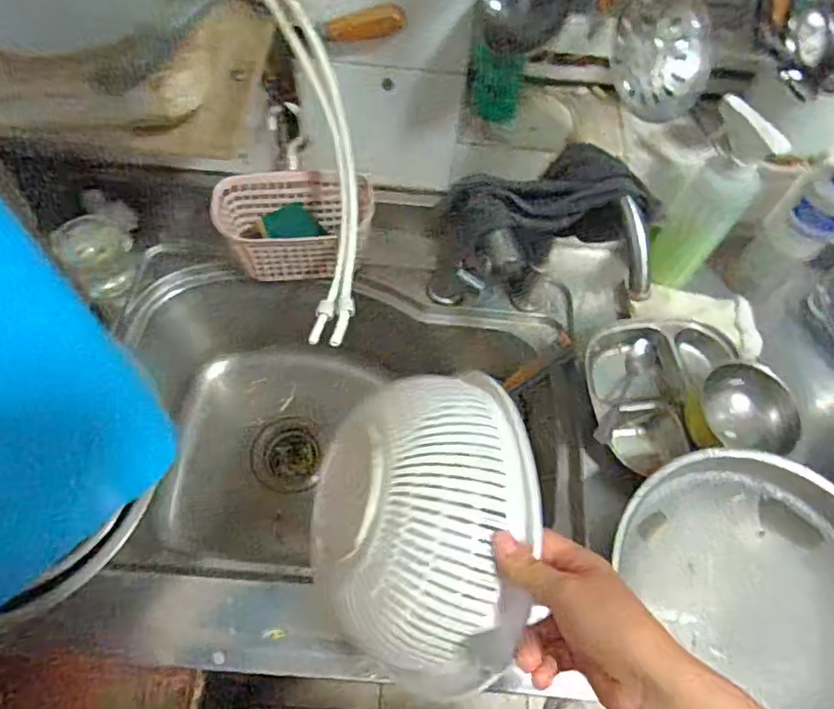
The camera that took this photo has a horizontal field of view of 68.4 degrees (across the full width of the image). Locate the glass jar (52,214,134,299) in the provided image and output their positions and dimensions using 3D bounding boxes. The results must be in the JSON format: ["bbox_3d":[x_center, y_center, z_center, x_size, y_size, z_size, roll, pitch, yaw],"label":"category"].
[{"bbox_3d":[-0.369,-0.110,0.723,0.078,0.088,0.065,-36,69,-21],"label":"glass jar"}]

